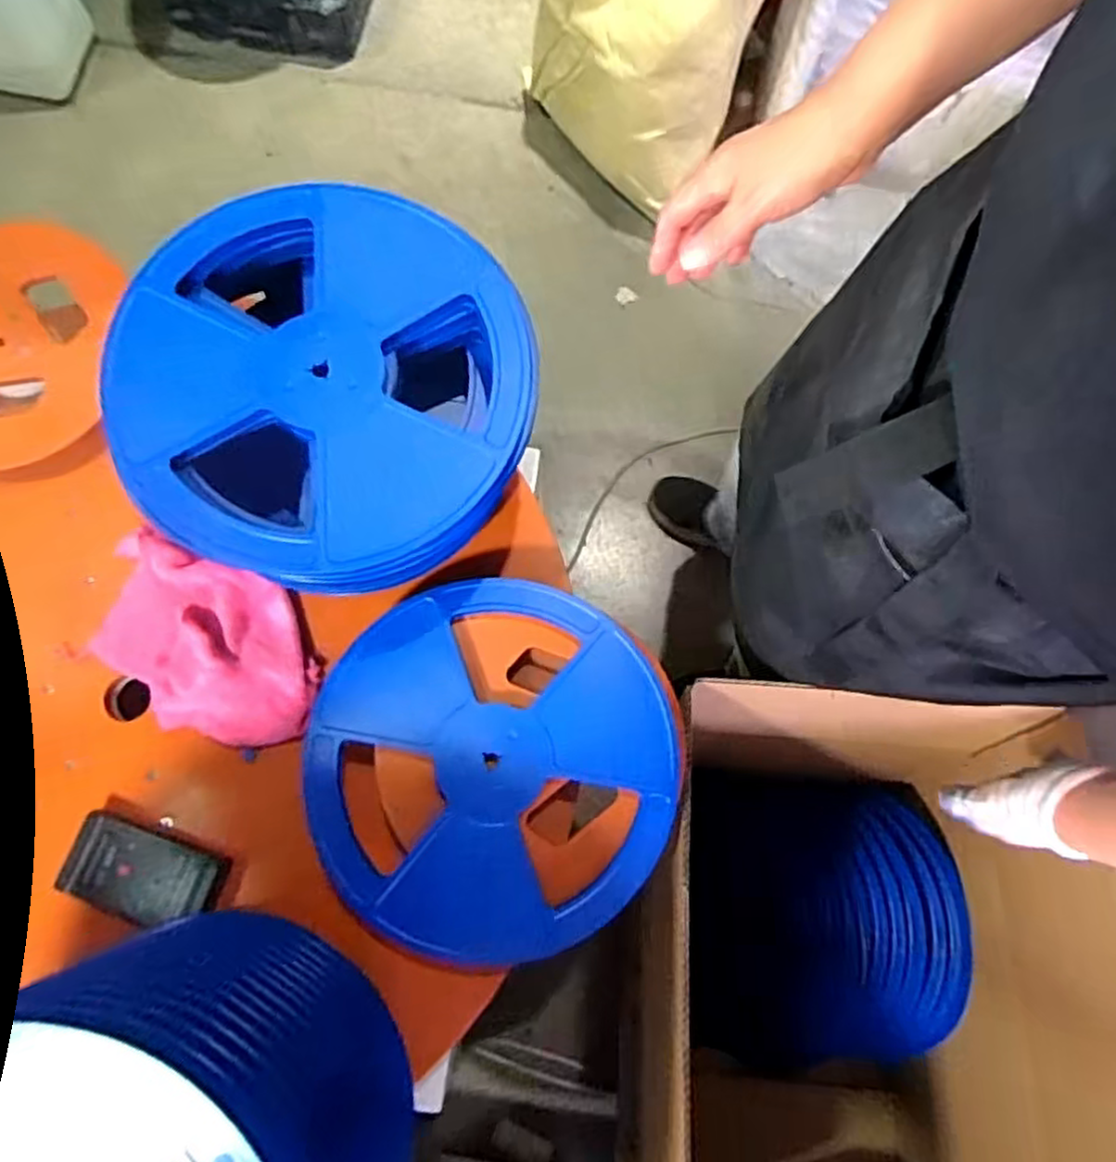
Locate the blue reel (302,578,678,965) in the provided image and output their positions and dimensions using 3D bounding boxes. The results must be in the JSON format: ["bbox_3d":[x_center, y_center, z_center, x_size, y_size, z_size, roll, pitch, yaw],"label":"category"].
[{"bbox_3d":[-0.058,0.160,0.655,0.317,0.025,0.317,-1,76,-1],"label":"blue reel"}]

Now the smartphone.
[{"bbox_3d":[-0.371,0.261,0.652,0.140,0.013,0.070,20,76,4],"label":"smartphone"}]

